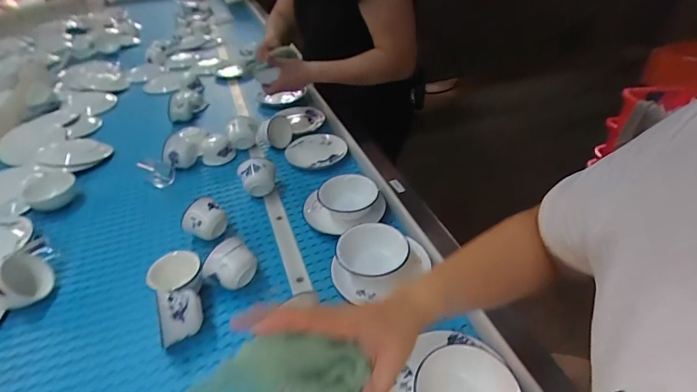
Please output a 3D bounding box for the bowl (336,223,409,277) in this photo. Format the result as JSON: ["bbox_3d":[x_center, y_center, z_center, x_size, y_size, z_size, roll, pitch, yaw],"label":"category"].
[{"bbox_3d":[0.035,0.093,0.591,0.102,0.049,0.096,0,42,0],"label":"bowl"}]

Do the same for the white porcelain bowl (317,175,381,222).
[{"bbox_3d":[0.000,0.007,0.706,0.103,0.043,0.104,-2,39,2],"label":"white porcelain bowl"}]

